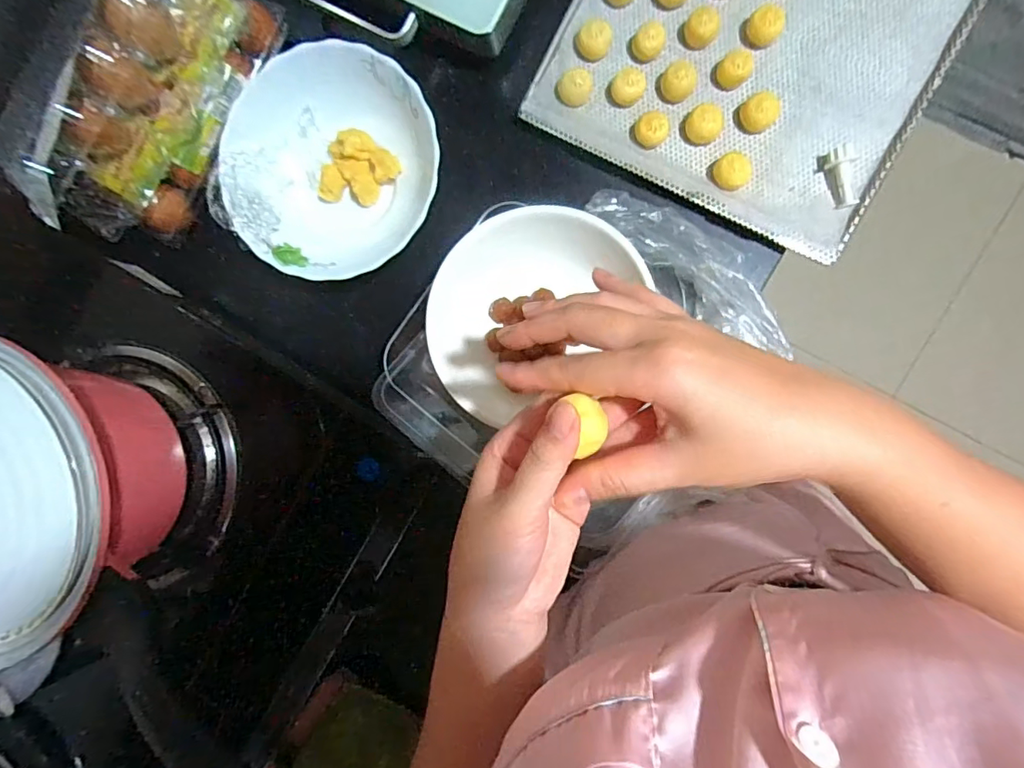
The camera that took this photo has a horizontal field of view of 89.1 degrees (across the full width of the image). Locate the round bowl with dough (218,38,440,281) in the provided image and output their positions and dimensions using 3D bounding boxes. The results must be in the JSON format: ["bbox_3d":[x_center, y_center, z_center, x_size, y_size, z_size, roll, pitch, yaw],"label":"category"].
[{"bbox_3d":[-0.157,-0.191,0.469,0.194,0.054,0.188,0,91,7],"label":"round bowl with dough"}]

